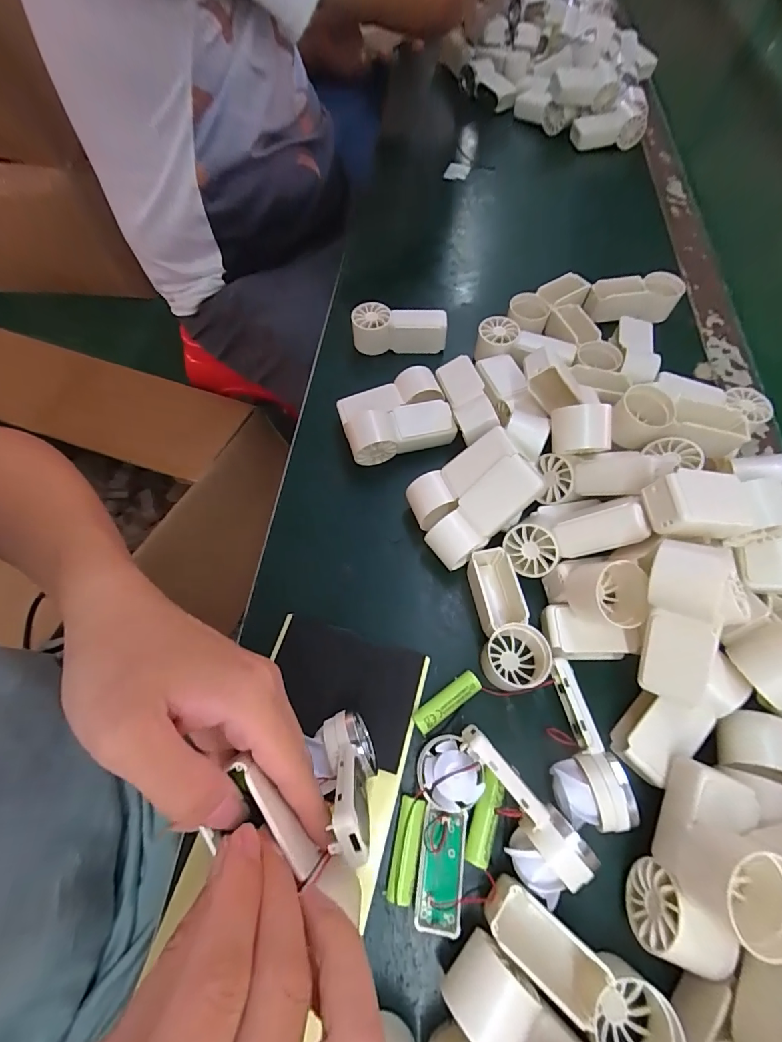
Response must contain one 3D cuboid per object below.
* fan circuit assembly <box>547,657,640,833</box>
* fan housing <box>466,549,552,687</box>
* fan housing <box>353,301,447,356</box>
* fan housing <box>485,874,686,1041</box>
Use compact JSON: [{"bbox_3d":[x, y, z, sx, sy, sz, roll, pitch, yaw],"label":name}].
[{"bbox_3d":[0.112,0.136,0.262,0.039,0.031,0.090,-6,63,-3],"label":"fan circuit assembly"},{"bbox_3d":[0.082,0.067,0.298,0.039,0.031,0.093,-4,63,-2],"label":"fan housing"},{"bbox_3d":[0.009,-0.195,0.436,0.093,0.045,0.031,1,63,0],"label":"fan housing"},{"bbox_3d":[0.093,0.231,0.213,0.101,0.033,0.038,33,68,15],"label":"fan housing"}]

